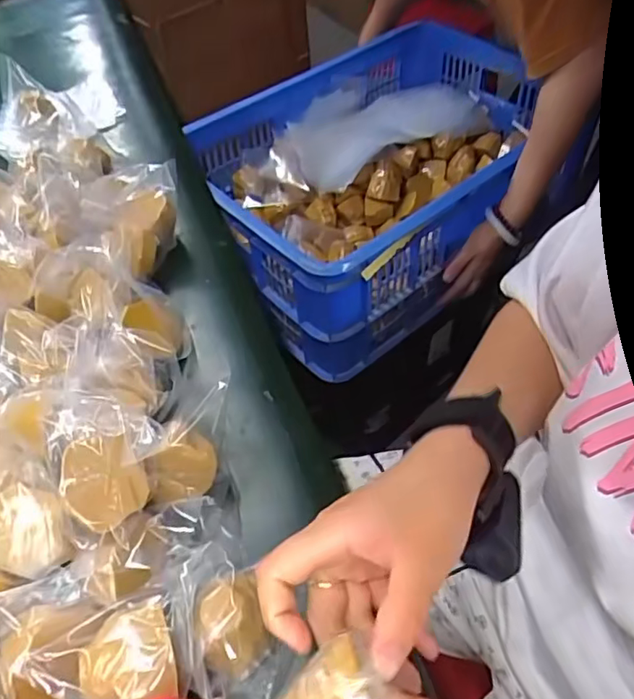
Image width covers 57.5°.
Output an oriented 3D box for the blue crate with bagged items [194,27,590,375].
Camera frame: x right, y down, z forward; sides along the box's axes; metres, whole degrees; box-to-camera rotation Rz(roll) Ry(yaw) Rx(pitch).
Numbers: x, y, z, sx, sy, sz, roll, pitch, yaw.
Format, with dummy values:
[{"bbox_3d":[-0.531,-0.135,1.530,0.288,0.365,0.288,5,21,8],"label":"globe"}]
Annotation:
[{"bbox_3d":[0.117,-0.265,0.932,0.542,0.252,0.410,-29,54,-17],"label":"blue crate with bagged items"}]

